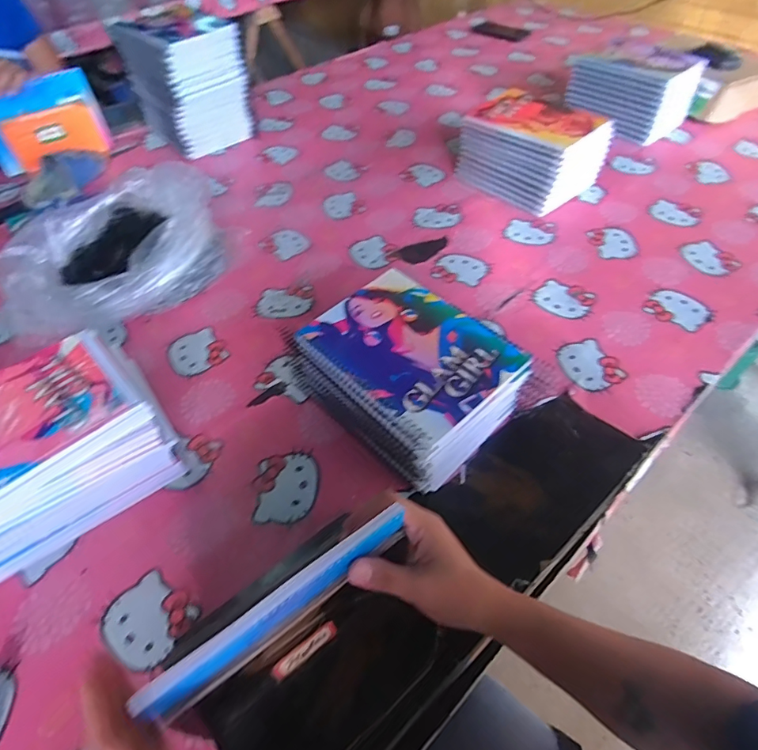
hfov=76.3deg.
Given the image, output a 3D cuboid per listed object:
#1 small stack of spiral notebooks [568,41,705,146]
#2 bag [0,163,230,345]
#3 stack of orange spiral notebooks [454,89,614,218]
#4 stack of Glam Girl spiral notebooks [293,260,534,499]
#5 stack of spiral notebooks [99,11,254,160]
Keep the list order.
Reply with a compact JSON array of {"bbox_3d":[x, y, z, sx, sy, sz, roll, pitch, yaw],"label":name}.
[{"bbox_3d":[0.522,-0.593,1.002,0.156,0.118,0.219,-37,59,-25],"label":"small stack of spiral notebooks"},{"bbox_3d":[-0.388,-0.185,0.699,0.296,0.123,0.233,-13,52,-9],"label":"bag"},{"bbox_3d":[0.264,-0.392,0.853,0.209,0.125,0.144,37,61,27],"label":"stack of orange spiral notebooks"},{"bbox_3d":[0.032,0.008,0.529,0.160,0.119,0.208,-37,59,-25],"label":"stack of Glam Girl spiral notebooks"},{"bbox_3d":[-0.387,-0.591,0.978,0.196,0.198,0.168,37,61,27],"label":"stack of spiral notebooks"}]

